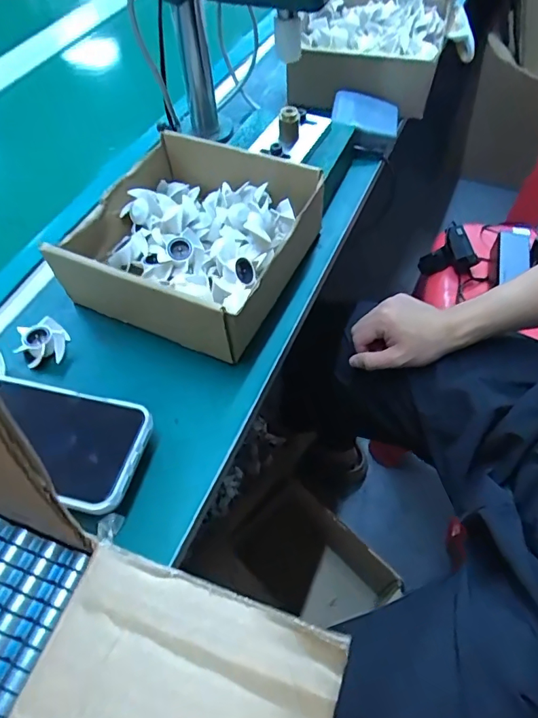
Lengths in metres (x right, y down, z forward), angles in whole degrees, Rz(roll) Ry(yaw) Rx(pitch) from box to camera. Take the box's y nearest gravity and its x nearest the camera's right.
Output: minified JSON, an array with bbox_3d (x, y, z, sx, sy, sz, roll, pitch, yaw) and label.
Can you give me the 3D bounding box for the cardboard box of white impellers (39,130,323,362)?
[{"bbox_3d":[-0.079,-0.124,0.460,0.219,0.064,0.207,23,60,19],"label":"cardboard box of white impellers"}]

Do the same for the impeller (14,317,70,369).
[{"bbox_3d":[-0.204,-0.015,0.427,0.041,0.022,0.035,-19,56,-9],"label":"impeller"}]

